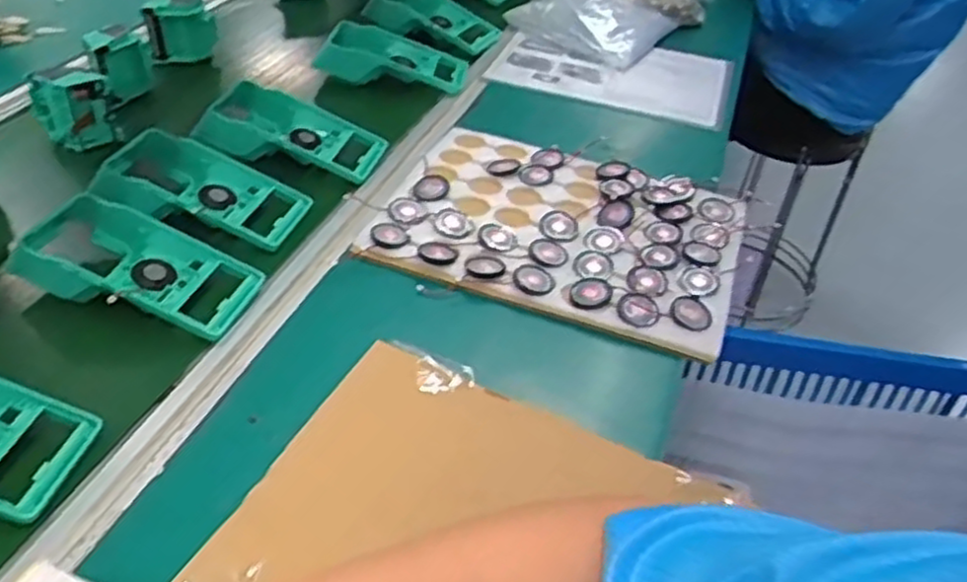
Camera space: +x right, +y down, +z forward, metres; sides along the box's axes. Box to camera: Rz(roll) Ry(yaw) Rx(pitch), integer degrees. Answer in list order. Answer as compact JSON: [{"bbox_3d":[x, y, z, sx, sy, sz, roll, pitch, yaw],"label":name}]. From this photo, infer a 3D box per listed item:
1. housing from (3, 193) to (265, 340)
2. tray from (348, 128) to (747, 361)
[{"bbox_3d":[-0.279,-0.025,0.607,0.186,0.040,0.091,12,39,7],"label":"housing"},{"bbox_3d":[0.077,-0.067,0.707,0.317,0.023,0.239,15,39,12],"label":"tray"}]

